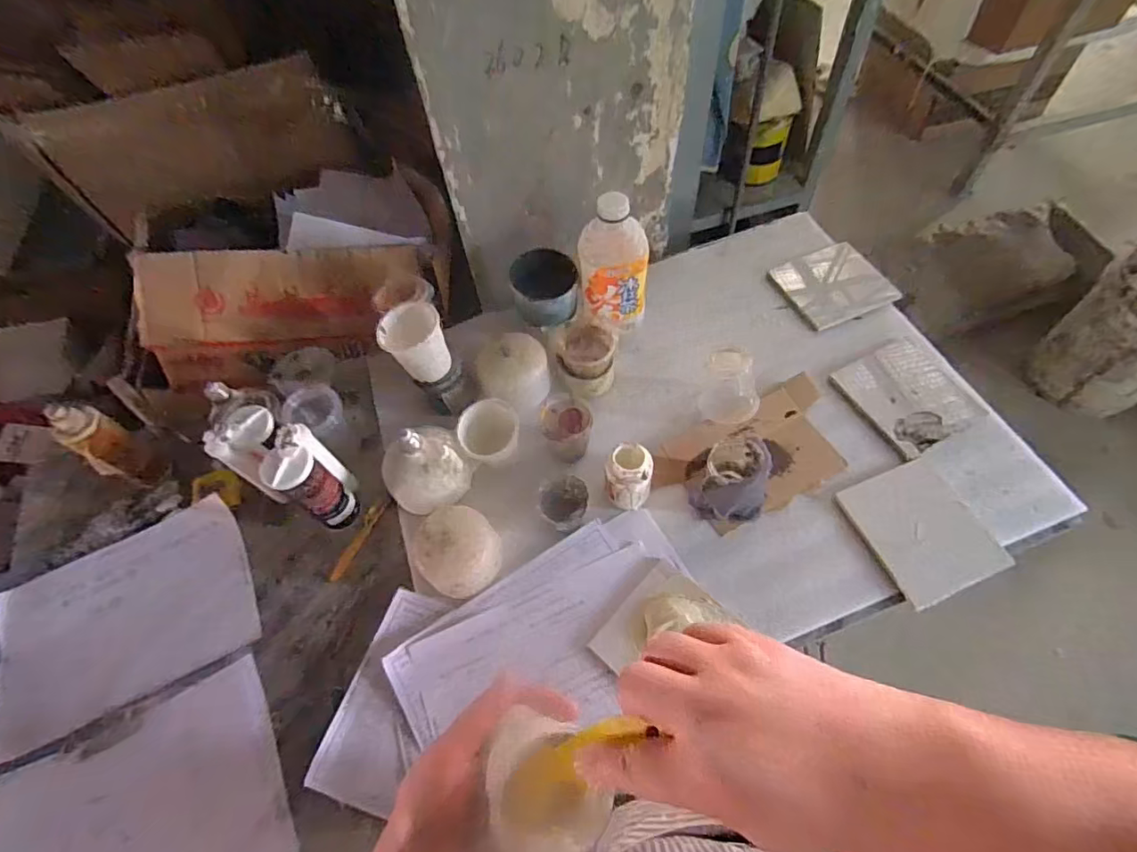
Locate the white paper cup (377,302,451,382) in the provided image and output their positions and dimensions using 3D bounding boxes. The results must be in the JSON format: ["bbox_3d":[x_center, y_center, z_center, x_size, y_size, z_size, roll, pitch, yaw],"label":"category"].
[{"bbox_3d":[-0.195,-0.106,0.688,0.078,0.073,0.083,-20,60,-8],"label":"white paper cup"}]

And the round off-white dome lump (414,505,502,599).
[{"bbox_3d":[-0.132,0.150,0.642,0.091,0.086,0.091,-2,59,3],"label":"round off-white dome lump"}]

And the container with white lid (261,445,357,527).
[{"bbox_3d":[-0.309,0.076,0.649,0.055,0.144,0.054,33,67,21],"label":"container with white lid"}]

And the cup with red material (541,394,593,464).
[{"bbox_3d":[0.000,0.011,0.701,0.066,0.078,0.072,1,59,5],"label":"cup with red material"}]

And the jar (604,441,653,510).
[{"bbox_3d":[0.073,0.064,0.657,0.060,0.083,0.058,6,60,8],"label":"jar"}]

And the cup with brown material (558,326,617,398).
[{"bbox_3d":[0.027,-0.087,0.758,0.072,0.086,0.073,-2,59,3],"label":"cup with brown material"}]

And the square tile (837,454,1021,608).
[{"bbox_3d":[0.423,0.122,0.644,0.133,0.015,0.152,-20,60,-8],"label":"square tile"}]

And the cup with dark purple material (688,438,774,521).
[{"bbox_3d":[0.200,0.065,0.652,0.089,0.080,0.107,33,67,21],"label":"cup with dark purple material"}]

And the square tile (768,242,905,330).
[{"bbox_3d":[0.410,-0.223,0.837,0.135,0.011,0.145,-26,57,4],"label":"square tile"}]

